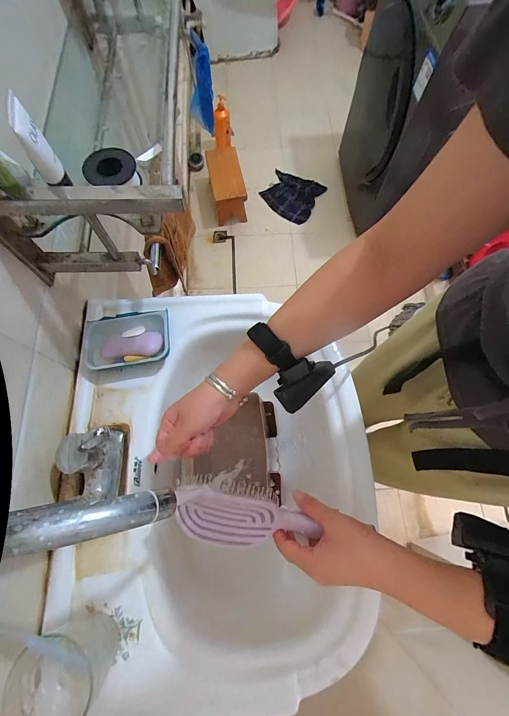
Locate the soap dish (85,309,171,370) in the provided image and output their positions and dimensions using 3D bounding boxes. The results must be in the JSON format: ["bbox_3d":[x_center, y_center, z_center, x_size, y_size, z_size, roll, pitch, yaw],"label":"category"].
[{"bbox_3d":[-0.211,-0.028,0.503,0.141,0.046,0.094,-5,71,-3],"label":"soap dish"}]

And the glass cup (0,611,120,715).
[{"bbox_3d":[-0.224,0.358,0.351,0.097,0.068,0.081,11,71,3],"label":"glass cup"}]

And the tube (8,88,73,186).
[{"bbox_3d":[-0.230,-0.222,0.322,0.025,0.088,0.026,-32,75,-11],"label":"tube"}]

